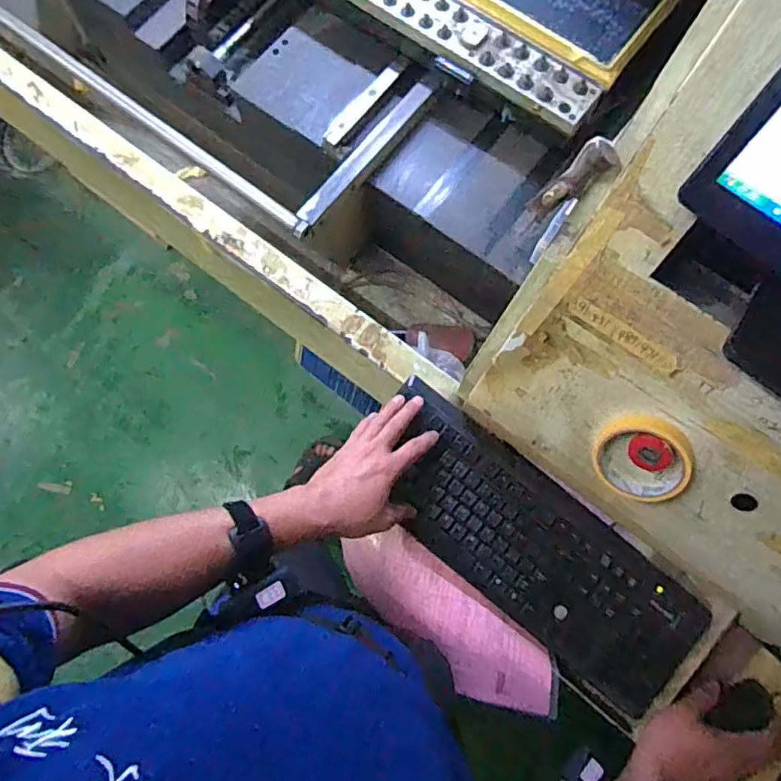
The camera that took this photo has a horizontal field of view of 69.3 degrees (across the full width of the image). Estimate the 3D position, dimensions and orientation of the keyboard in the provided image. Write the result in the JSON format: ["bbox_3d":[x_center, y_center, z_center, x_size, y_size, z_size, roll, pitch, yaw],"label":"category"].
[{"bbox_3d":[0.167,0.183,0.662,0.431,0.022,0.156,42,79,4],"label":"keyboard"}]

